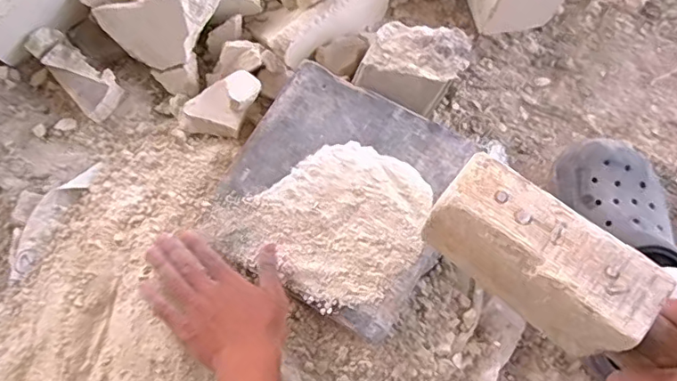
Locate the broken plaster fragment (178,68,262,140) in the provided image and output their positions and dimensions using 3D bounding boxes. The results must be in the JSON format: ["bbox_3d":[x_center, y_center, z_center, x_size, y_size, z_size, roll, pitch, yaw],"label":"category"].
[{"bbox_3d":[-0.141,-0.104,0.652,0.068,0.034,0.097,38,77,12],"label":"broken plaster fragment"}]

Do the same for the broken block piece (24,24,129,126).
[{"bbox_3d":[-0.337,-0.154,0.703,0.057,0.036,0.144,-43,77,-10],"label":"broken block piece"}]

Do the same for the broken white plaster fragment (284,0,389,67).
[{"bbox_3d":[0.000,-0.213,0.695,0.028,0.085,0.167,41,78,11],"label":"broken white plaster fragment"}]

